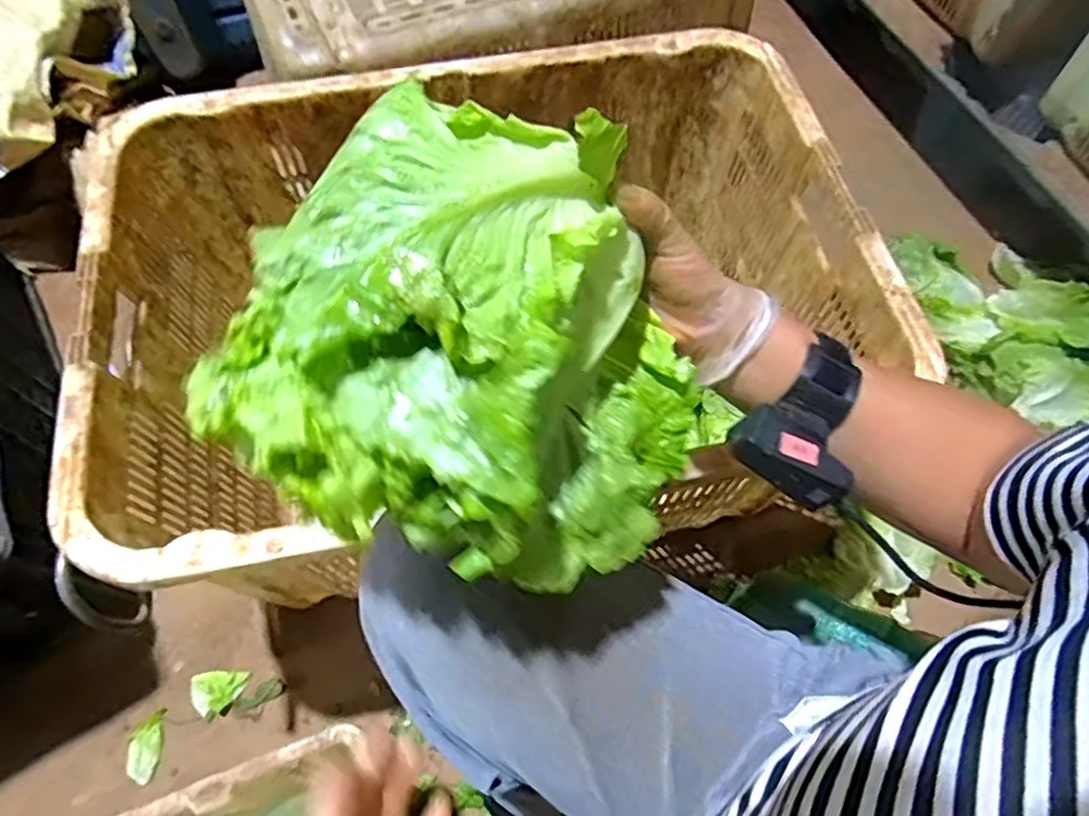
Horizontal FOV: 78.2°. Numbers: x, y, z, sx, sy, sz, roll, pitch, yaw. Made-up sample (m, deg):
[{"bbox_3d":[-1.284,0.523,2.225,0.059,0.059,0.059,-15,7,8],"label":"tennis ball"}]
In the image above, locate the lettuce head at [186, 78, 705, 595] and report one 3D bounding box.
[{"bbox_3d":[-0.024,-0.024,0.316,0.190,0.122,0.203,0,63,-1],"label":"lettuce head"}]

